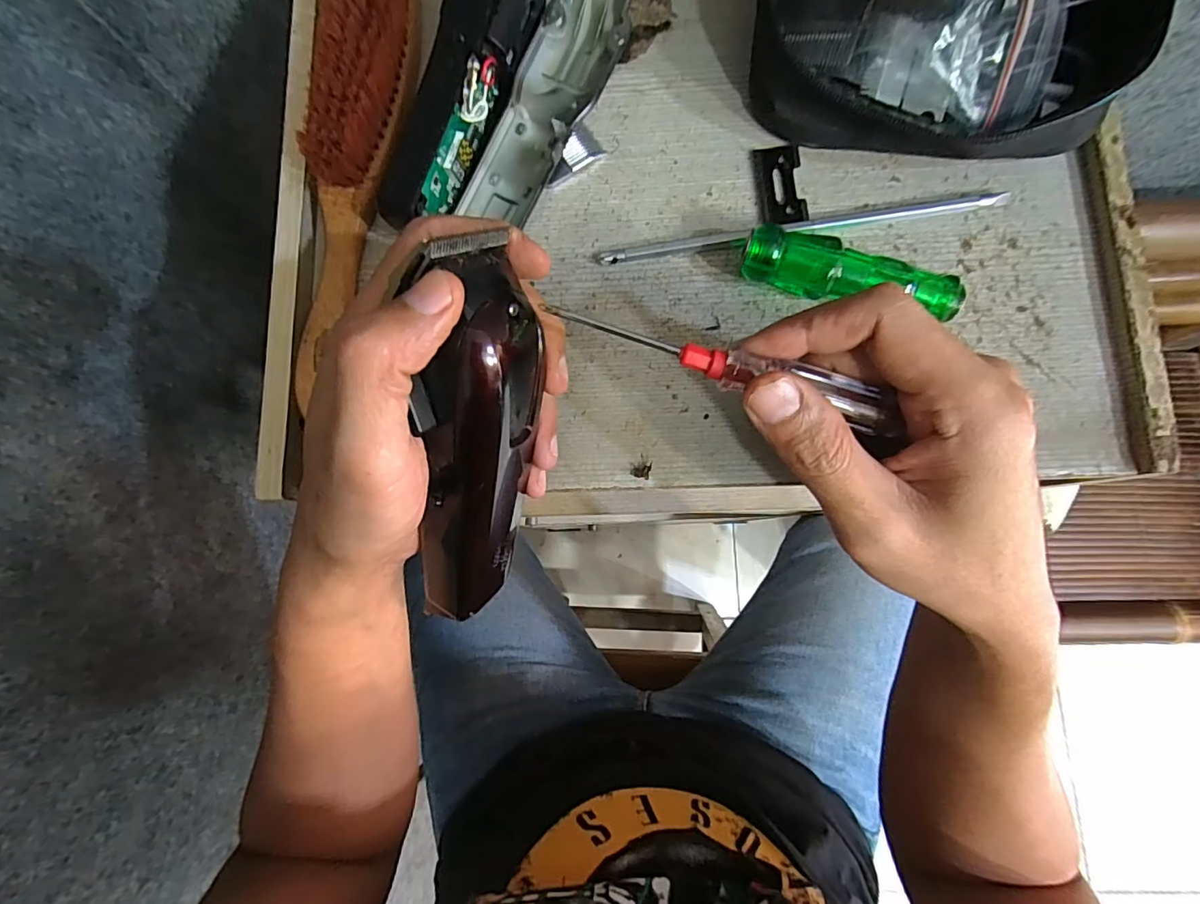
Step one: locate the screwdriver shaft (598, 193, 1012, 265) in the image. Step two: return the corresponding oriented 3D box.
[{"bbox_3d":[0.095,-0.107,0.254,0.189,0.007,0.008,-8,80,2],"label":"screwdriver shaft"}]

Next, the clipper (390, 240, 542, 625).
[{"bbox_3d":[-0.044,0.001,0.210,0.034,0.044,0.156,9,120,5],"label":"clipper"}]

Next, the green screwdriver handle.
[{"bbox_3d":[0.111,-0.077,0.239,0.093,0.023,0.022,16,82,6],"label":"green screwdriver handle"}]

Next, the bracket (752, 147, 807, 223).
[{"bbox_3d":[0.088,-0.131,0.259,0.022,0.004,0.040,-4,80,2],"label":"bracket"}]

